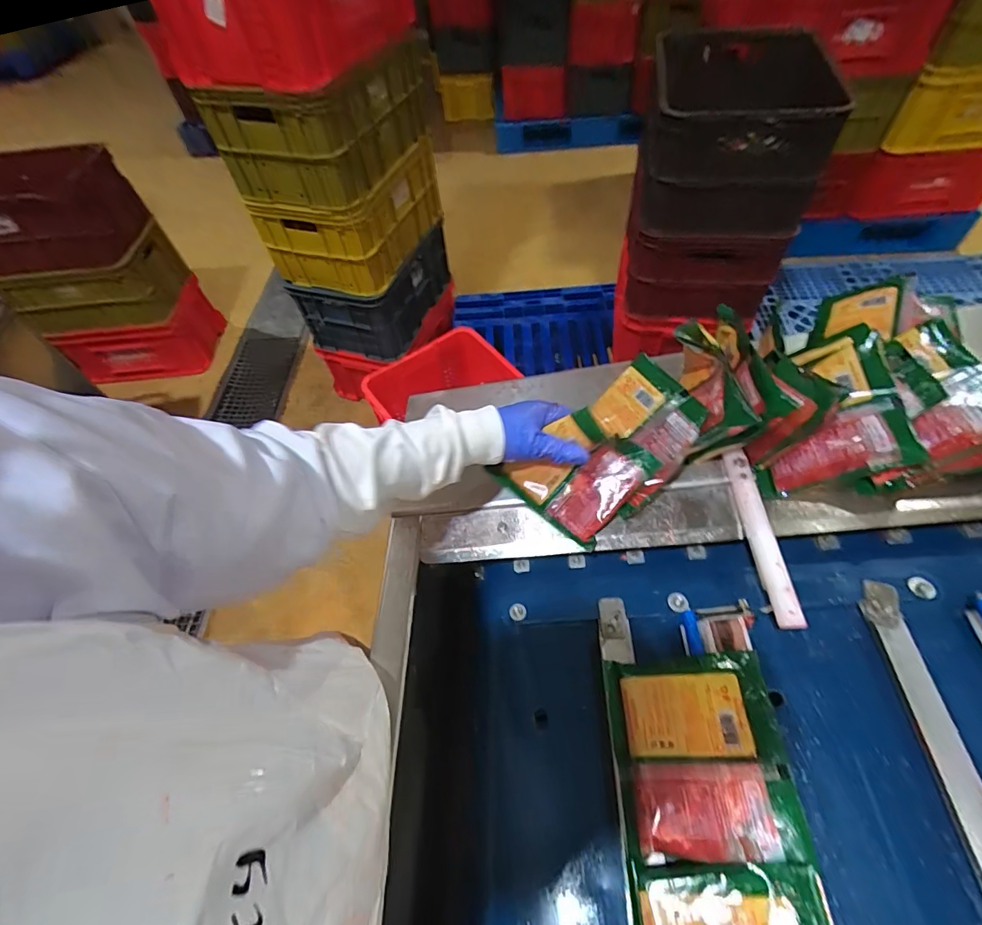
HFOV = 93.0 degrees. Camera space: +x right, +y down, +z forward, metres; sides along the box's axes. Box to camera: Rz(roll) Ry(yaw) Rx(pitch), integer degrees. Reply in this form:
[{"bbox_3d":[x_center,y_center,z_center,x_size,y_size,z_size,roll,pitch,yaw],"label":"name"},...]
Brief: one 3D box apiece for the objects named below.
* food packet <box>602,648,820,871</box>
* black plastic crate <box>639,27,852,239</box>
[{"bbox_3d":[0.171,0.240,0.389,0.130,0.018,0.143,-10,56,14],"label":"food packet"},{"bbox_3d":[0.549,-0.762,1.092,0.366,0.259,0.446,6,55,7],"label":"black plastic crate"}]

